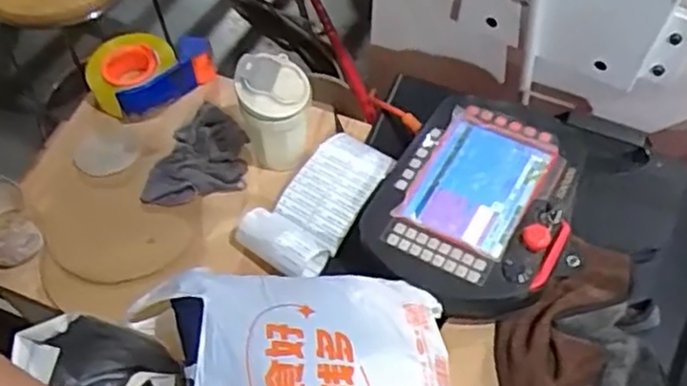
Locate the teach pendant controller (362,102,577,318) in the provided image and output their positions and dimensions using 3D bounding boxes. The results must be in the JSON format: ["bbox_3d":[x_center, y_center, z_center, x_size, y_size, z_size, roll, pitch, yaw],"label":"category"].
[{"bbox_3d":[0.162,0.008,0.854,0.222,0.067,0.278,30,64,16],"label":"teach pendant controller"}]

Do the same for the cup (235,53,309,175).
[{"bbox_3d":[-0.085,-0.098,0.908,0.080,0.186,0.081,0,60,0],"label":"cup"}]

